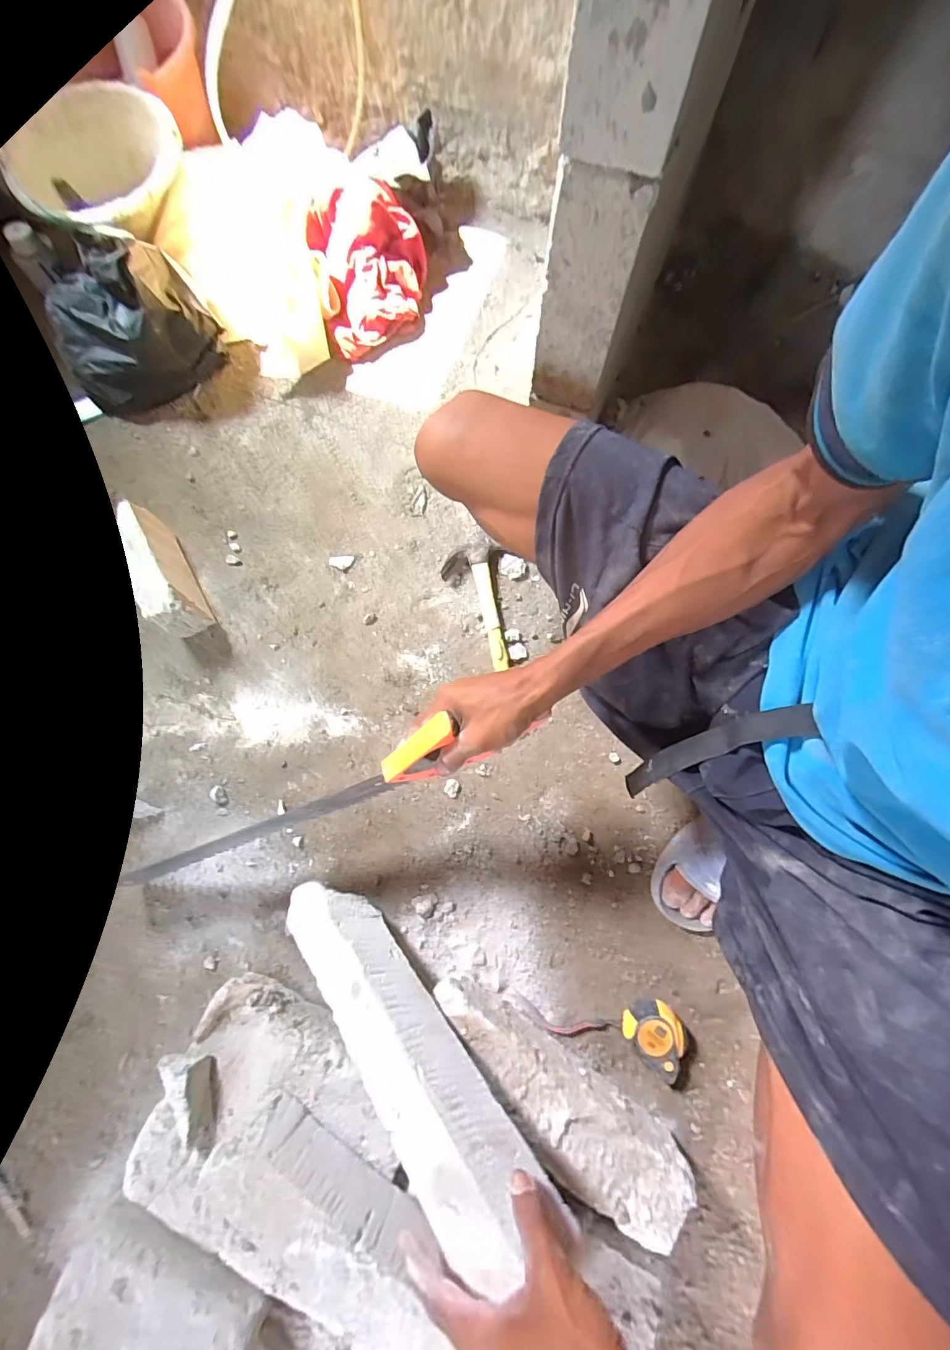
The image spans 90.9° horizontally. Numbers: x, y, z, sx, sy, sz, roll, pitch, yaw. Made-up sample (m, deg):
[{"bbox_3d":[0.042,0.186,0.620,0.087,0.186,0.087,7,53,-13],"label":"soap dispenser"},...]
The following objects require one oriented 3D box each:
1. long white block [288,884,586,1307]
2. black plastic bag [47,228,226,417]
[{"bbox_3d":[-0.078,0.348,0.455,0.069,0.069,0.354,-48,49,-9],"label":"long white block"},{"bbox_3d":[-0.561,-0.554,0.731,0.231,0.159,0.181,-27,78,-5],"label":"black plastic bag"}]

